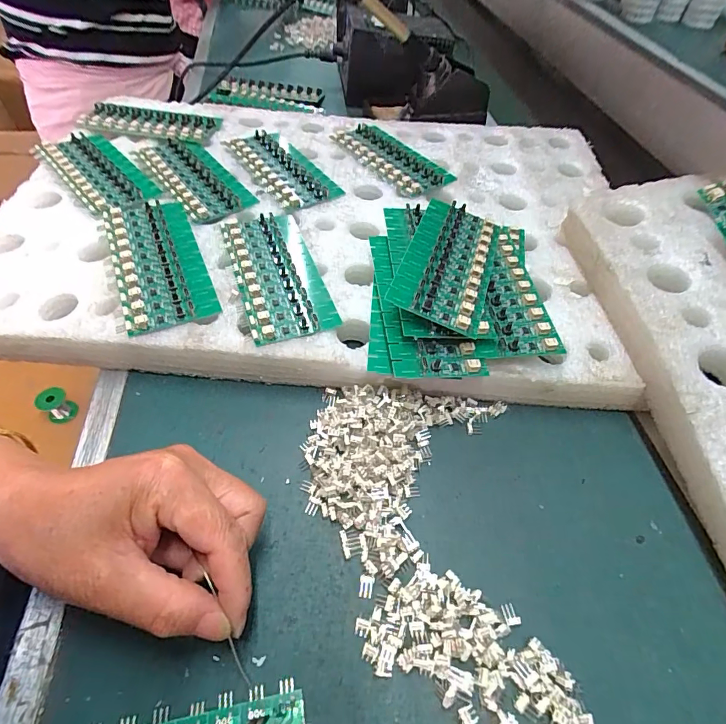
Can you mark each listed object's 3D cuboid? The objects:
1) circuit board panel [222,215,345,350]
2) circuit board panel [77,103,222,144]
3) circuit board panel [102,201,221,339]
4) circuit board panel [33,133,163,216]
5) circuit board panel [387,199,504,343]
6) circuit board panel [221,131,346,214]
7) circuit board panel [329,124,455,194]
[{"bbox_3d":[-0.067,-0.073,0.332,0.062,0.007,0.139,-14,54,-15],"label":"circuit board panel"},{"bbox_3d":[-0.229,-0.256,0.459,0.143,0.009,0.055,8,52,2],"label":"circuit board panel"},{"bbox_3d":[-0.158,-0.079,0.328,0.063,0.010,0.139,-18,56,-16],"label":"circuit board panel"},{"bbox_3d":[-0.242,-0.175,0.395,0.143,0.009,0.064,39,60,23],"label":"circuit board panel"},{"bbox_3d":[0.064,-0.076,0.312,0.062,0.006,0.134,23,51,2],"label":"circuit board panel"},{"bbox_3d":[-0.080,-0.195,0.424,0.063,0.009,0.138,-27,59,-22],"label":"circuit board panel"},{"bbox_3d":[0.030,-0.217,0.450,0.064,0.011,0.133,-28,59,-23],"label":"circuit board panel"}]

